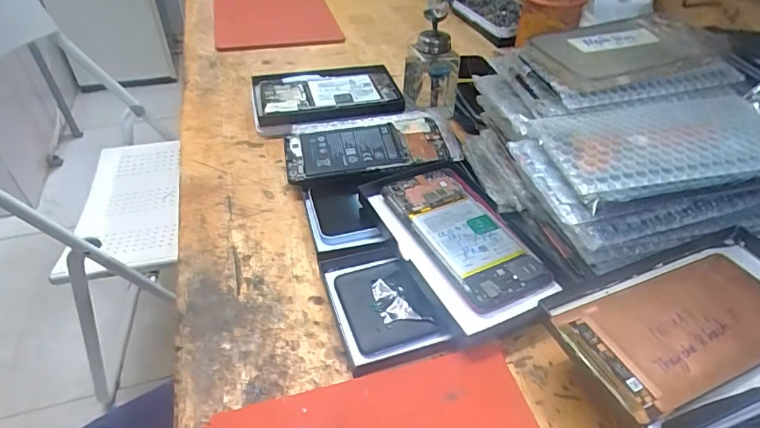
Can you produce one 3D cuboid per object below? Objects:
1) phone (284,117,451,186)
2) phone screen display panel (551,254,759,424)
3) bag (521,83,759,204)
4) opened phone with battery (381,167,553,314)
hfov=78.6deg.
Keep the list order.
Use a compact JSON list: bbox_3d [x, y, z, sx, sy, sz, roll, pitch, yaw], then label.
[{"bbox_3d":[-0.014,-0.070,0.490,0.167,0.010,0.082,-7,45,-8],"label":"phone"},{"bbox_3d":[0.190,0.067,0.284,0.156,0.009,0.071,-16,47,-17],"label":"phone screen display panel"},{"bbox_3d":[0.213,-0.054,0.326,0.191,0.025,0.085,-5,43,-7],"label":"bag"},{"bbox_3d":[0.070,0.014,0.393,0.074,0.009,0.155,-21,50,-22],"label":"opened phone with battery"}]

